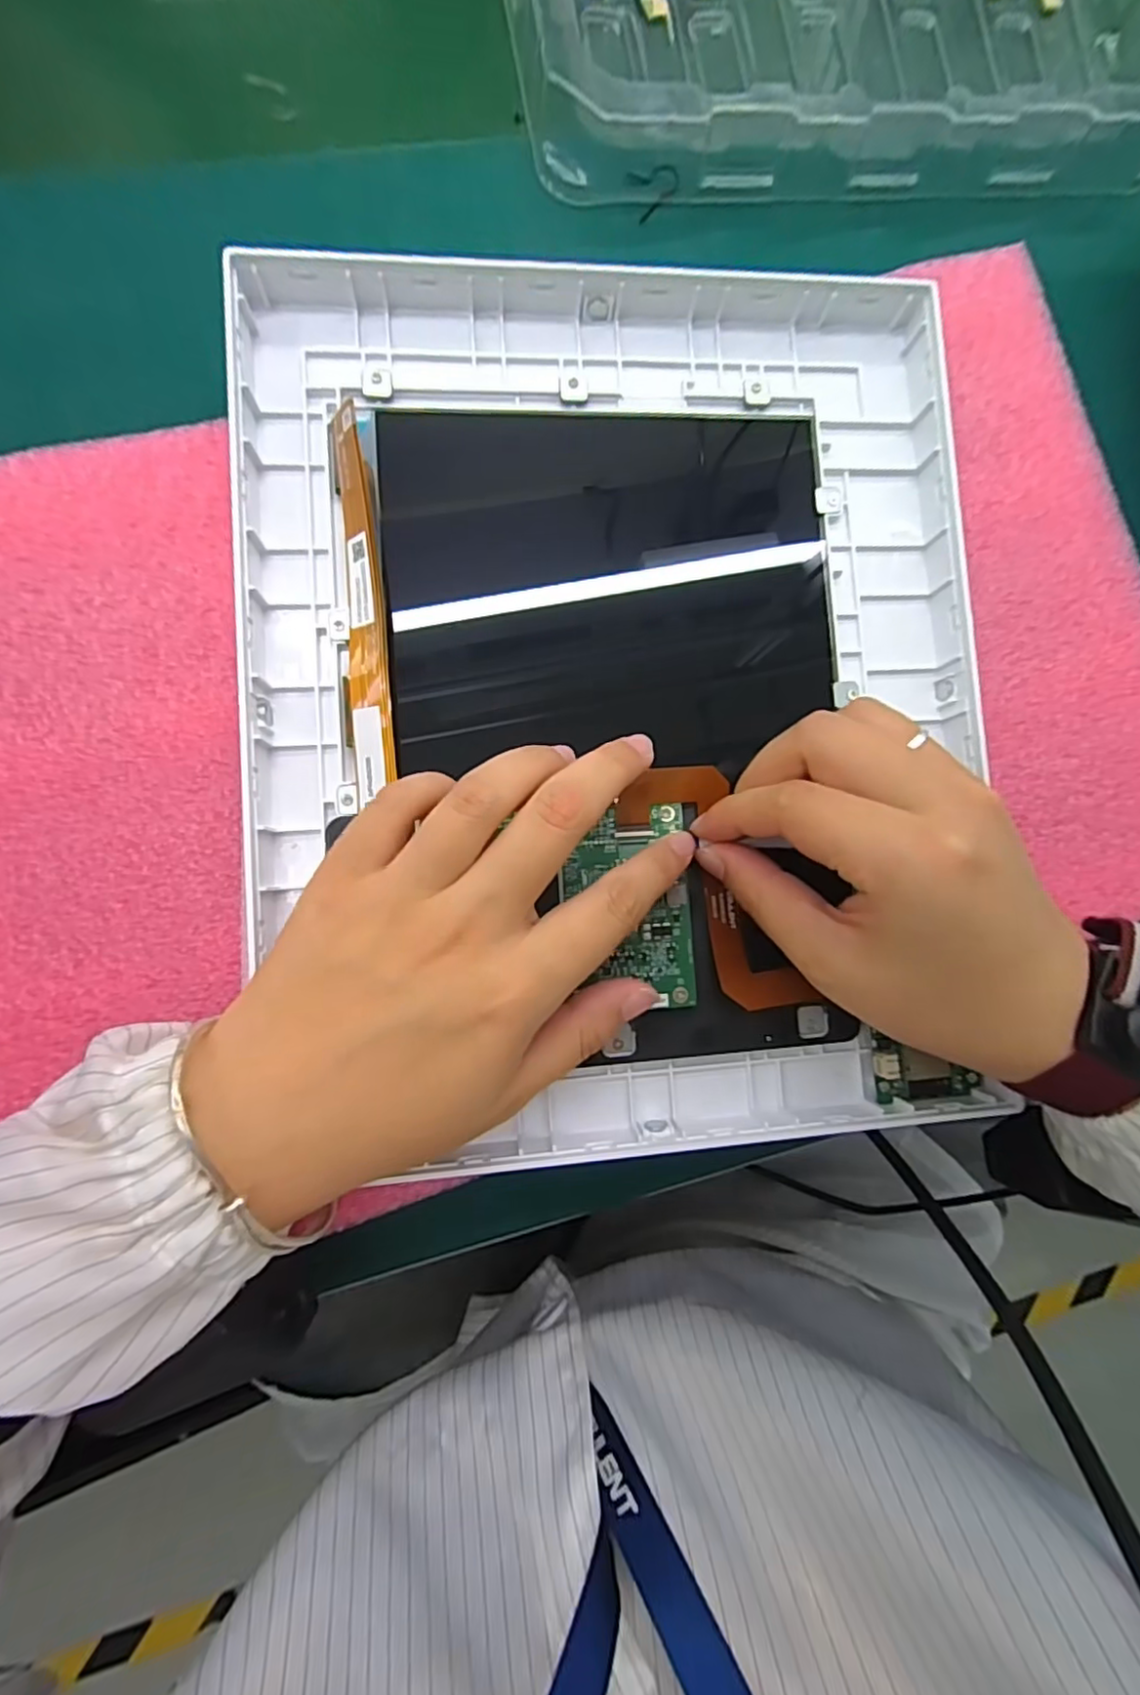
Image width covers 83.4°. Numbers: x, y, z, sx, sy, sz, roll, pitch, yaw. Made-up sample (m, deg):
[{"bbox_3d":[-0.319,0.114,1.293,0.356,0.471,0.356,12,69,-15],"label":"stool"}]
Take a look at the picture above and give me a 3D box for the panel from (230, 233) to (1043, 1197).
[{"bbox_3d":[0.020,-0.052,0.225,0.250,0.031,0.303,-3,83,-6],"label":"panel"}]

